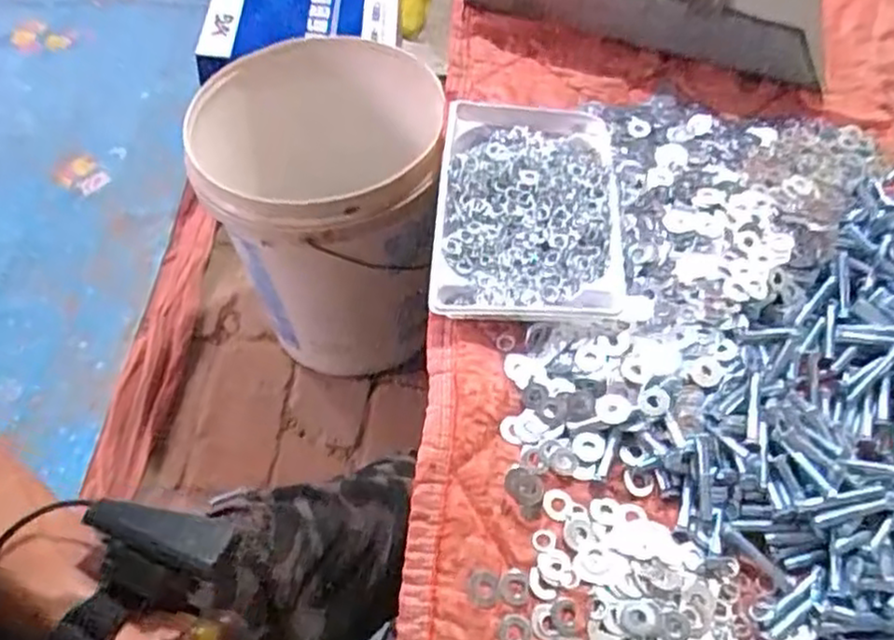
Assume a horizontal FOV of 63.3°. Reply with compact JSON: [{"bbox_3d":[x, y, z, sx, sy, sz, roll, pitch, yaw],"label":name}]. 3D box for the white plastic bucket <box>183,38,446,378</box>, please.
[{"bbox_3d":[-0.155,-0.127,0.942,0.267,0.382,0.244,4,56,-2],"label":"white plastic bucket"}]

